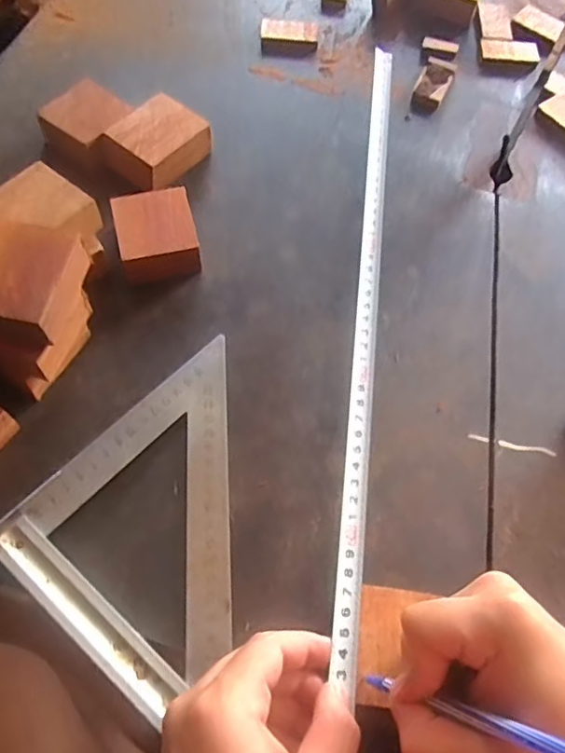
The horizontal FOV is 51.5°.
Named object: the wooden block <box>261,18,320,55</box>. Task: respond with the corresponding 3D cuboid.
[{"bbox_3d":[0.006,-0.324,0.559,0.053,0.014,0.031,-5,64,-6],"label":"wooden block"}]

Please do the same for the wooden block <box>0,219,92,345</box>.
[{"bbox_3d":[-0.151,-0.053,0.338,0.055,0.024,0.069,12,64,3],"label":"wooden block"}]

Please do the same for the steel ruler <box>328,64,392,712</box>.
[{"bbox_3d":[0.055,-0.053,0.391,0.014,0.007,0.462,7,66,0],"label":"steel ruler"}]

